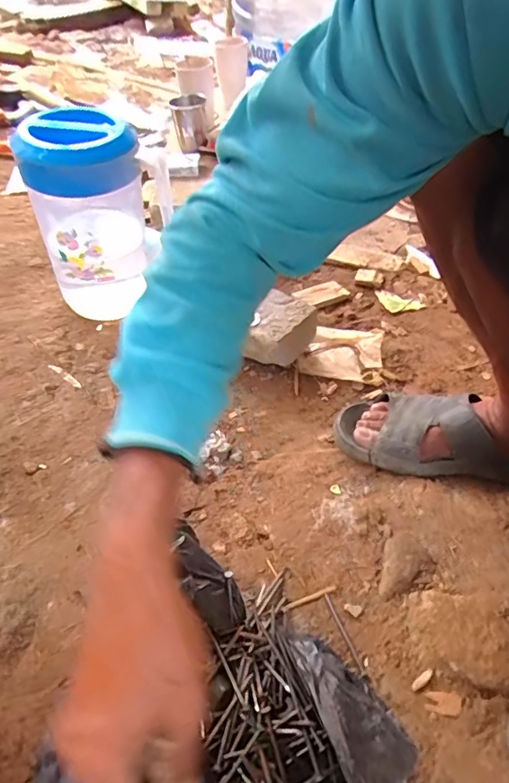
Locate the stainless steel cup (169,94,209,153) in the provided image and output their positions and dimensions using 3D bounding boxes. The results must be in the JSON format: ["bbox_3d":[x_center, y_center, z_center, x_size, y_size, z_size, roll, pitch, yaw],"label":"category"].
[{"bbox_3d":[-0.120,-0.497,0.942,0.069,0.087,0.057,-7,52,-7],"label":"stainless steel cup"}]

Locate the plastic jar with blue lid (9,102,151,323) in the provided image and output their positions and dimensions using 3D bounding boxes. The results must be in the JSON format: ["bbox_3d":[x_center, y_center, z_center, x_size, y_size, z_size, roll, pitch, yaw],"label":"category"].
[{"bbox_3d":[-0.239,-0.253,0.736,0.150,0.285,0.163,1,52,-1],"label":"plastic jar with blue lid"}]

